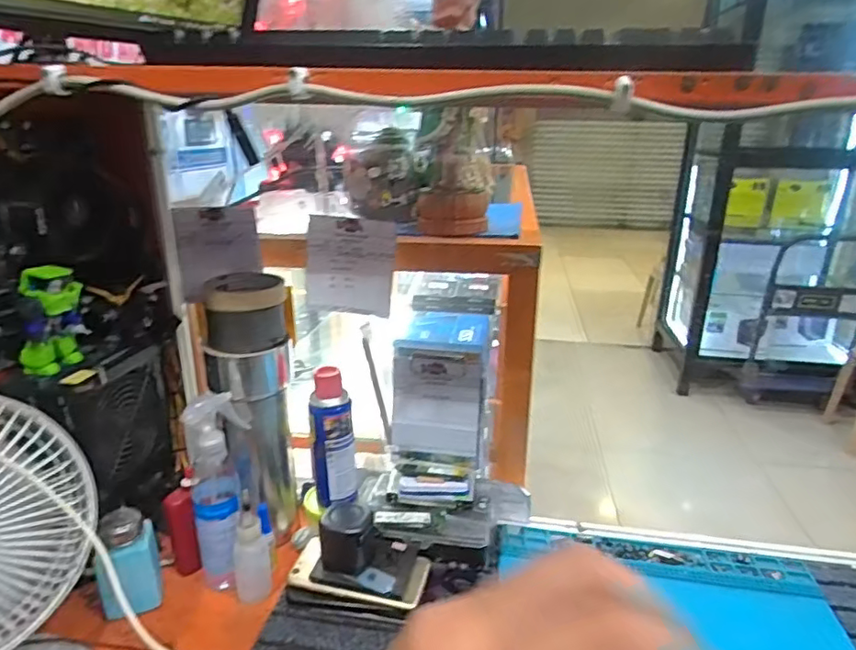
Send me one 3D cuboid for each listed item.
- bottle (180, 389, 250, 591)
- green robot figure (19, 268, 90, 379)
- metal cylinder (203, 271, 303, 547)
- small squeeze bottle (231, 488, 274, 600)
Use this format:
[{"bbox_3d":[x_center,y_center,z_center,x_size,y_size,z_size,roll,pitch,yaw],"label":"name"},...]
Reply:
[{"bbox_3d":[-0.217,0.179,0.598,0.062,0.221,0.075,-6,20,-19],"label":"bottle"},{"bbox_3d":[-0.360,-0.004,0.541,0.060,0.100,0.041,-14,25,-37],"label":"green robot figure"},{"bbox_3d":[-0.200,0.098,0.649,0.088,0.294,0.083,-3,20,-12],"label":"metal cylinder"},{"bbox_3d":[-0.182,0.227,0.578,0.036,0.116,0.029,-6,21,-20],"label":"small squeeze bottle"}]

